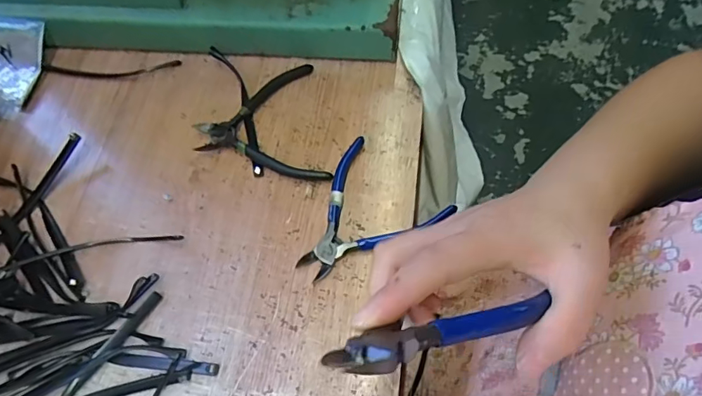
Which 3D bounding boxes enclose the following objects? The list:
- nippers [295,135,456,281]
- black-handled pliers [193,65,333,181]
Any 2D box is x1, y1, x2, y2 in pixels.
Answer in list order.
[{"bbox_3d":[0.005,0.016,0.382,0.098,0.011,0.113,40,72,21],"label":"nippers"},{"bbox_3d":[-0.080,-0.061,0.425,0.106,0.015,0.125,-12,63,-2],"label":"black-handled pliers"}]

